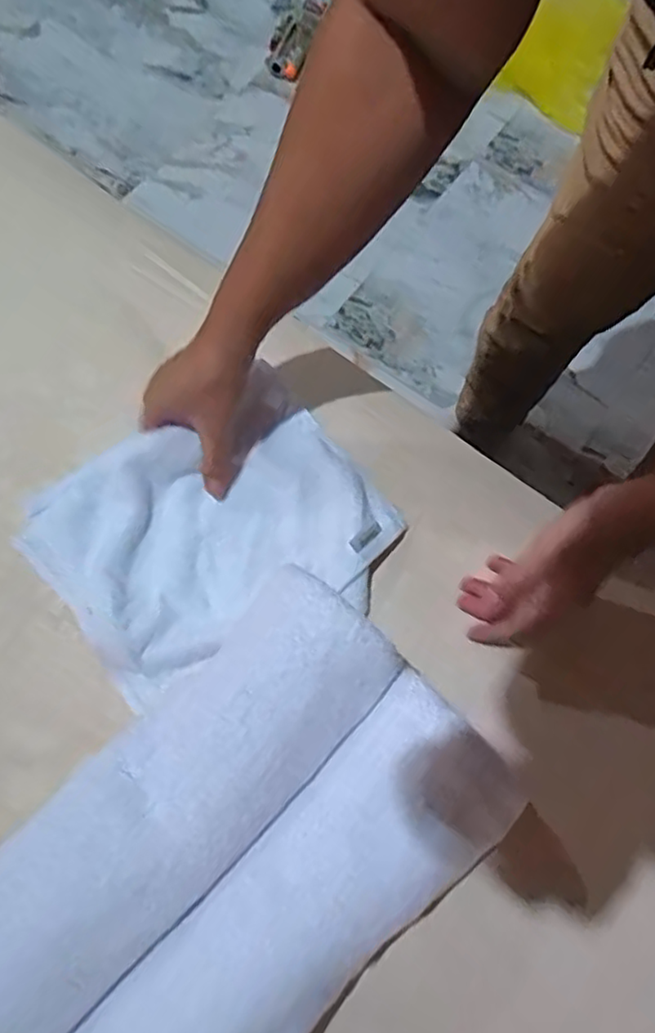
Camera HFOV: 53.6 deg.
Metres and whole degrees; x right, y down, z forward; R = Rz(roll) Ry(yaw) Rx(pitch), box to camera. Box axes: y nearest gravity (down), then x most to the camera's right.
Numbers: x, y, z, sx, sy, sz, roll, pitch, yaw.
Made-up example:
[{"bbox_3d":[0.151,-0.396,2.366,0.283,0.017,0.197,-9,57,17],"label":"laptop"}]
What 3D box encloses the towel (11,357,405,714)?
[{"bbox_3d":[-0.092,0.009,0.516,0.251,0.030,0.199,-30,74,-9],"label":"towel"}]

